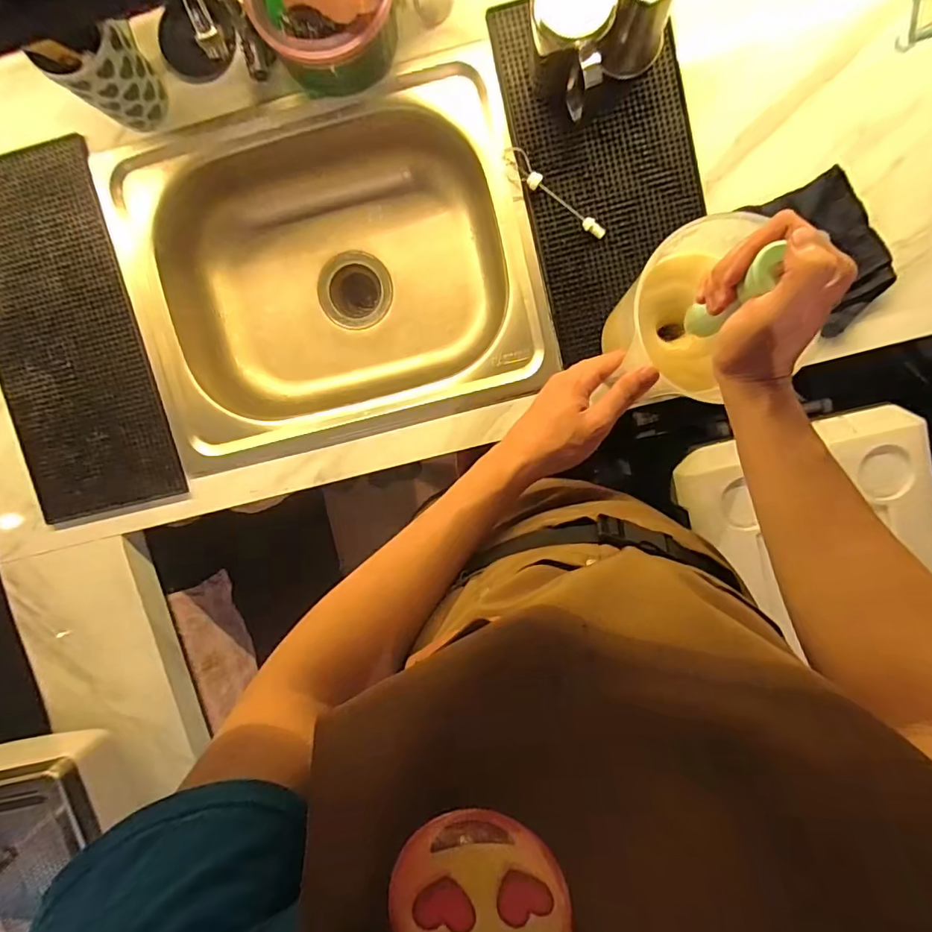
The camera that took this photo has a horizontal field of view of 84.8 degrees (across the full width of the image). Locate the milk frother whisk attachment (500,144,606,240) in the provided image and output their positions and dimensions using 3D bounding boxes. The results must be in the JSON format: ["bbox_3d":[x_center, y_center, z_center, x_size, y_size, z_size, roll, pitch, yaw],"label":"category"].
[{"bbox_3d":[0.101,-0.312,0.584,0.146,0.023,0.025,39,98,-5],"label":"milk frother whisk attachment"}]

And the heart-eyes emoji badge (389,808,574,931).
[{"bbox_3d":[0.005,0.135,0.160,0.054,0.050,0.010,10,97,1],"label":"heart-eyes emoji badge"}]

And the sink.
[{"bbox_3d":[-0.158,-0.245,0.676,0.478,0.148,0.385,-14,98,3],"label":"sink"}]

